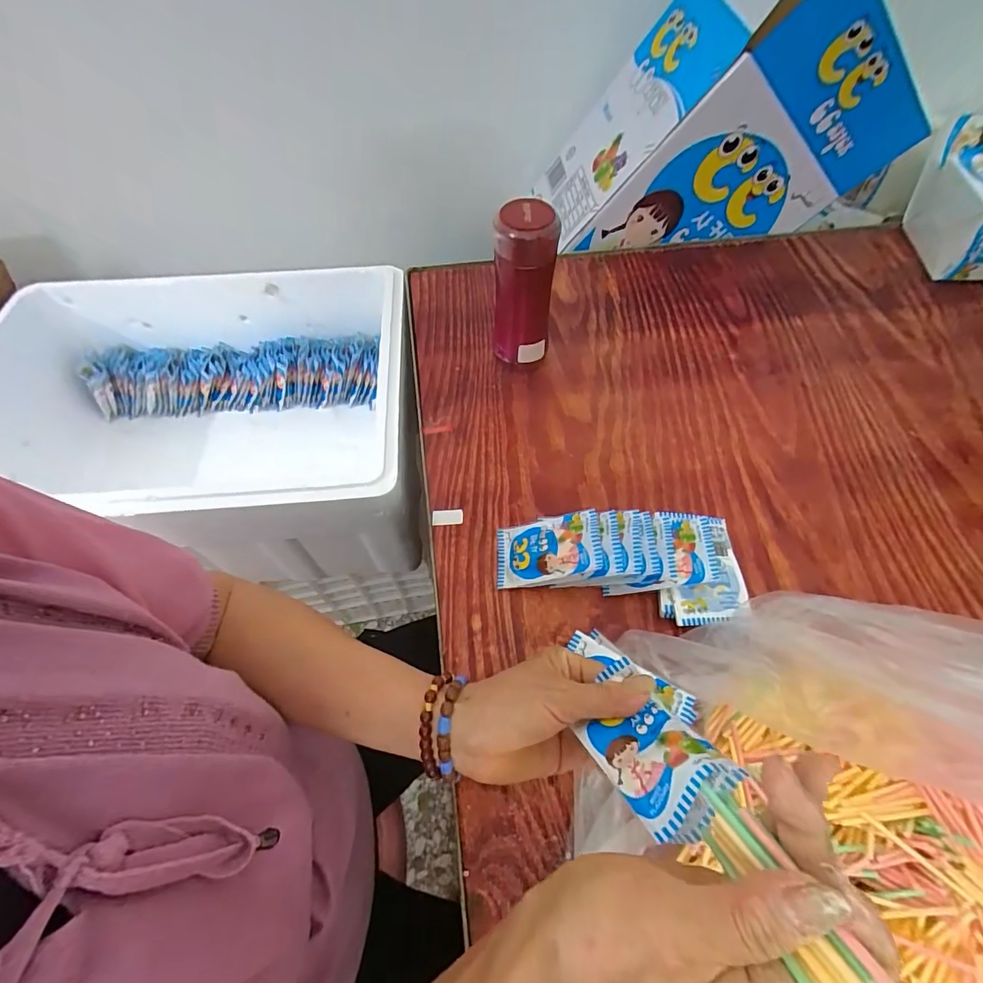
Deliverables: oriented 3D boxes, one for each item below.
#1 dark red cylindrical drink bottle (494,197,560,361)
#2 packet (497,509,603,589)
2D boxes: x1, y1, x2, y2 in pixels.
[{"bbox_3d":[0.035,-0.219,0.533,0.065,0.190,0.055,-5,58,-1],"label":"dark red cylindrical drink bottle"},{"bbox_3d":[0.053,0.056,0.452,0.103,0.008,0.064,-14,53,22],"label":"packet"}]

